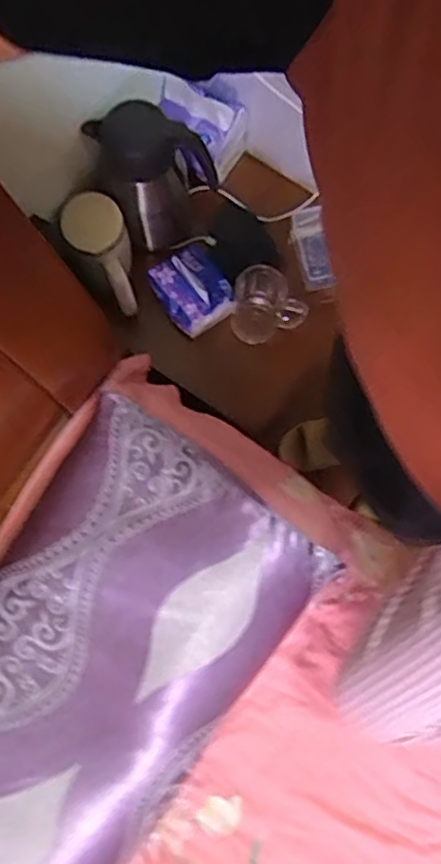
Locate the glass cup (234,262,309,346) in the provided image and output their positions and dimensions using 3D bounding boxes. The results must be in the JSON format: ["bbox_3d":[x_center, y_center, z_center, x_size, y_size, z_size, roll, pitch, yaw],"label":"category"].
[{"bbox_3d":[0.068,-0.192,0.976,0.103,0.110,0.083,-15,80,-3],"label":"glass cup"}]

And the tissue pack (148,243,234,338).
[{"bbox_3d":[-0.042,-0.223,1.009,0.115,0.078,0.127,-31,81,-6],"label":"tissue pack"}]

